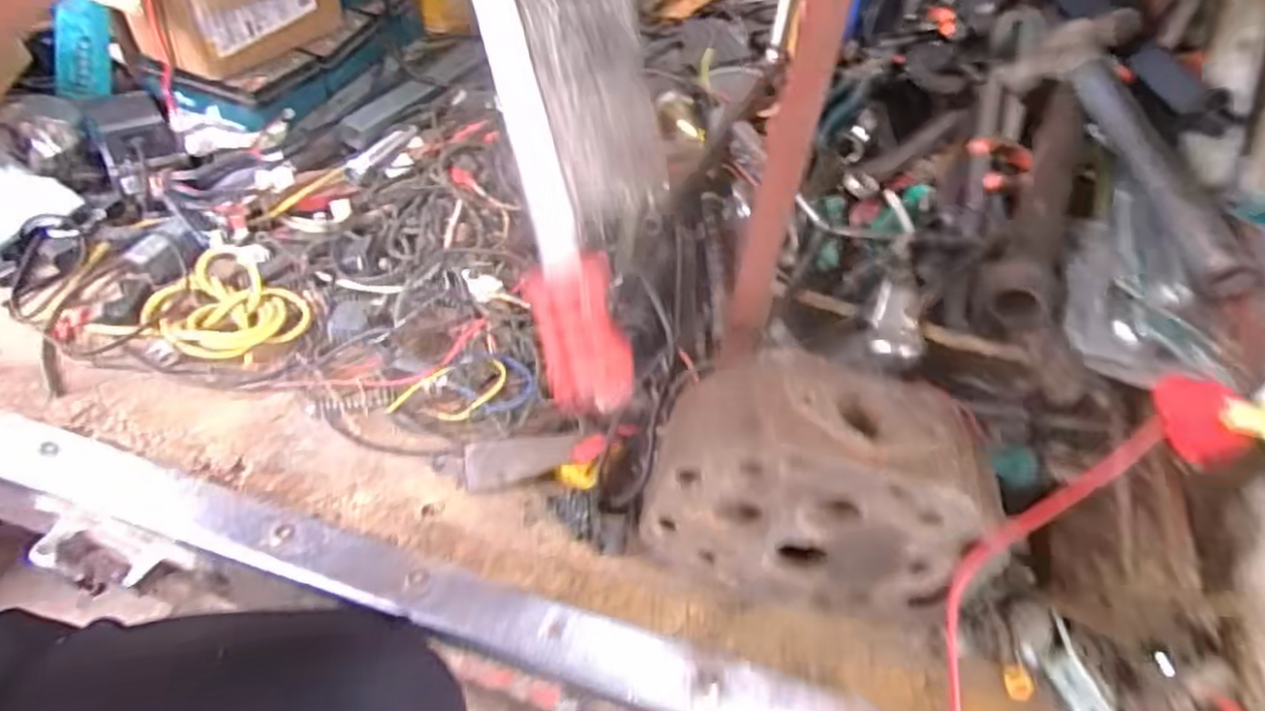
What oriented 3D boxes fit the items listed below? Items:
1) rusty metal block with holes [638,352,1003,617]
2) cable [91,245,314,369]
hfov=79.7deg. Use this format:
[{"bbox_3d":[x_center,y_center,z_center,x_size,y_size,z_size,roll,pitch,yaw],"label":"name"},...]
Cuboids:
[{"bbox_3d":[0.110,0.089,0.489,0.196,0.164,0.086,11,46,3],"label":"rusty metal block with holes"},{"bbox_3d":[-0.359,-0.033,0.639,0.120,0.024,0.128,3,46,-4],"label":"cable"}]

